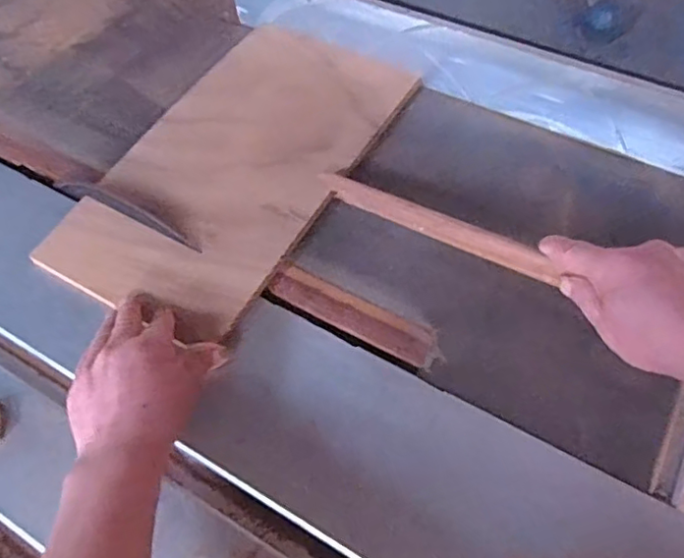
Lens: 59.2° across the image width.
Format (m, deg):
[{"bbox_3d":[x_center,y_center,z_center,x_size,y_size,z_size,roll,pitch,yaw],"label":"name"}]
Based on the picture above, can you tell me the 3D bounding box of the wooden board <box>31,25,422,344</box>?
[{"bbox_3d":[-0.100,-0.120,0.599,0.208,0.016,0.373,26,63,18],"label":"wooden board"}]

